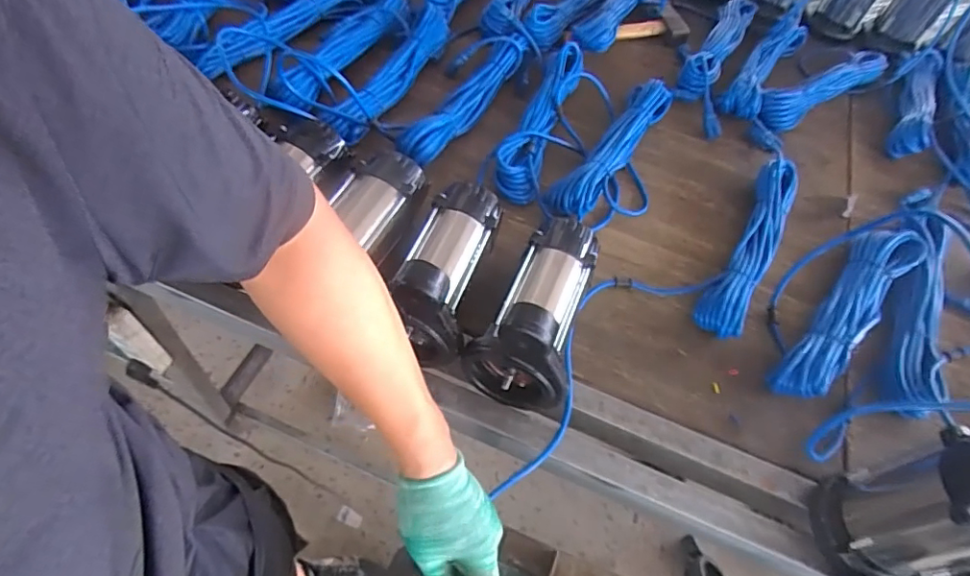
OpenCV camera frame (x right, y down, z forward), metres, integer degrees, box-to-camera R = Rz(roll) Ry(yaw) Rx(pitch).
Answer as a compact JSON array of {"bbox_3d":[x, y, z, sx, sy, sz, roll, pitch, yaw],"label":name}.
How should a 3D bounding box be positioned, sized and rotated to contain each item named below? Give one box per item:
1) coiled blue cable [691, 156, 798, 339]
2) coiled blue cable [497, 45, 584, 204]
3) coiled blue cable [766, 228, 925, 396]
[{"bbox_3d":[0.385,-0.066,0.770,0.066,0.043,0.337,30,58,11],"label":"coiled blue cable"},{"bbox_3d":[0.094,-0.275,0.871,0.075,0.048,0.357,20,57,5],"label":"coiled blue cable"},{"bbox_3d":[0.486,0.024,0.725,0.079,0.049,0.340,41,61,18],"label":"coiled blue cable"}]

